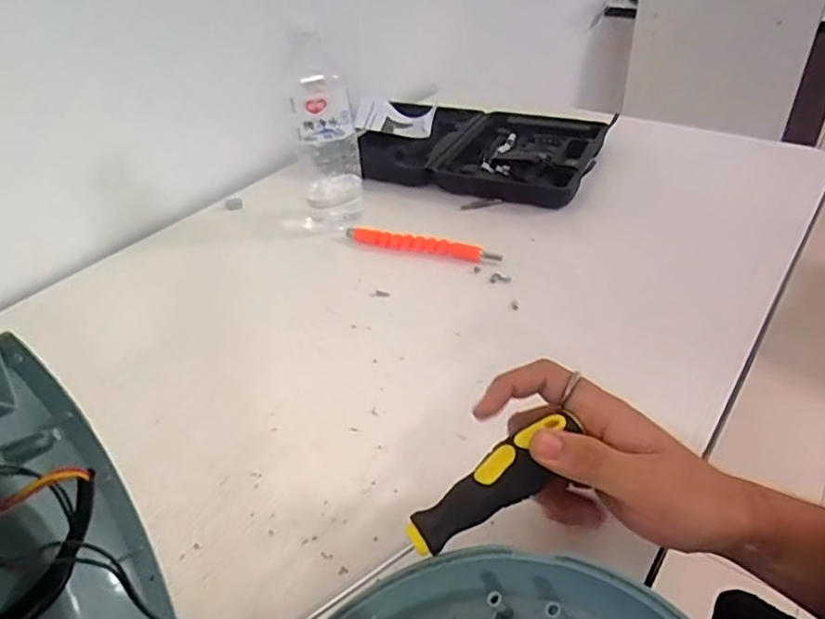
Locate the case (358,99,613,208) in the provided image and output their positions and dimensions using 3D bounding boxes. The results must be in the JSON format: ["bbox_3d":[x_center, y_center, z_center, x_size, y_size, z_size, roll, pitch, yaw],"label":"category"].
[{"bbox_3d":[0.083,-0.209,0.753,0.289,0.031,0.204,12,39,20],"label":"case"}]

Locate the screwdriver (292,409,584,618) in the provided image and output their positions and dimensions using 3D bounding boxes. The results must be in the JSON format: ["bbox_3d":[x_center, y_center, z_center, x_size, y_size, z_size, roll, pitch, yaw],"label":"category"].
[{"bbox_3d":[-0.005,0.118,0.295,0.212,0.019,0.024,-33,46,-9],"label":"screwdriver"}]

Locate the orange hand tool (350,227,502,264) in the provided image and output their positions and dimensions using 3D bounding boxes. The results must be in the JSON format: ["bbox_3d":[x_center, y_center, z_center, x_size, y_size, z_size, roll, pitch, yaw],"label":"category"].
[{"bbox_3d":[0.007,-0.066,0.604,0.166,0.012,0.018,12,39,20],"label":"orange hand tool"}]

